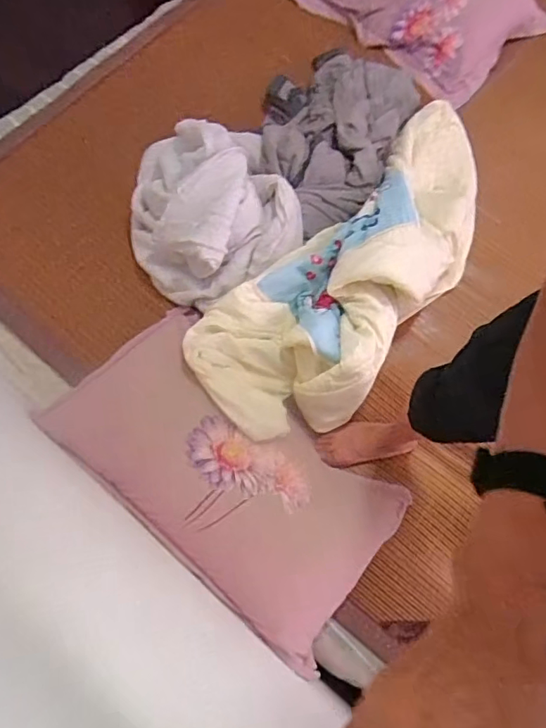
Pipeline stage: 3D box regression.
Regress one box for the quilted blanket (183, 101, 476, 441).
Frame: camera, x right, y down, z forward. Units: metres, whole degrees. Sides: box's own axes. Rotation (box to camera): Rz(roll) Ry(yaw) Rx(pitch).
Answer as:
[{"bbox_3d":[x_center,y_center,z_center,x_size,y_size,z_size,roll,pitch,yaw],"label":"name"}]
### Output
[{"bbox_3d":[0.238,-0.250,1.227,0.373,0.164,1.017,40,75,12],"label":"quilted blanket"}]

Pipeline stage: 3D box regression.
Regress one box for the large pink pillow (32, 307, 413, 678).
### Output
[{"bbox_3d":[-0.085,0.209,1.083,0.687,0.155,0.388,39,75,12],"label":"large pink pillow"}]

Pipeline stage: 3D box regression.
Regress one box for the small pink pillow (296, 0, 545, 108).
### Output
[{"bbox_3d":[0.432,-1.076,1.500,0.642,0.166,0.468,39,75,12],"label":"small pink pillow"}]

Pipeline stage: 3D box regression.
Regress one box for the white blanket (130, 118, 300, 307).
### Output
[{"bbox_3d":[-0.159,-0.387,1.230,0.384,0.178,0.446,-23,73,-8],"label":"white blanket"}]

